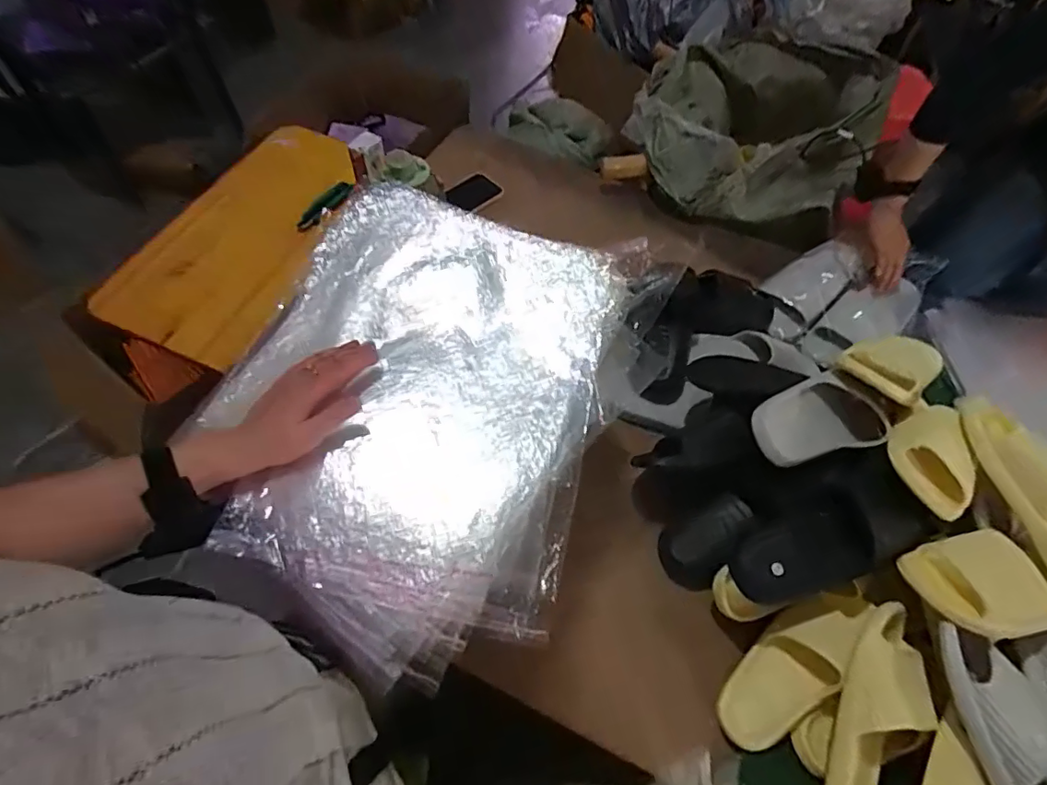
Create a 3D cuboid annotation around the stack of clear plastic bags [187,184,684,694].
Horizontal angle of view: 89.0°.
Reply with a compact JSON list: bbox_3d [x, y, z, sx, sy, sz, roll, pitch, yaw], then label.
[{"bbox_3d":[-0.094,-0.005,0.568,0.387,0.057,0.492,23,61,9],"label":"stack of clear plastic bags"}]

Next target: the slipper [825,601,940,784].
[{"bbox_3d":[0.410,0.375,0.606,0.101,0.063,0.257,16,89,5],"label":"slipper"}]

